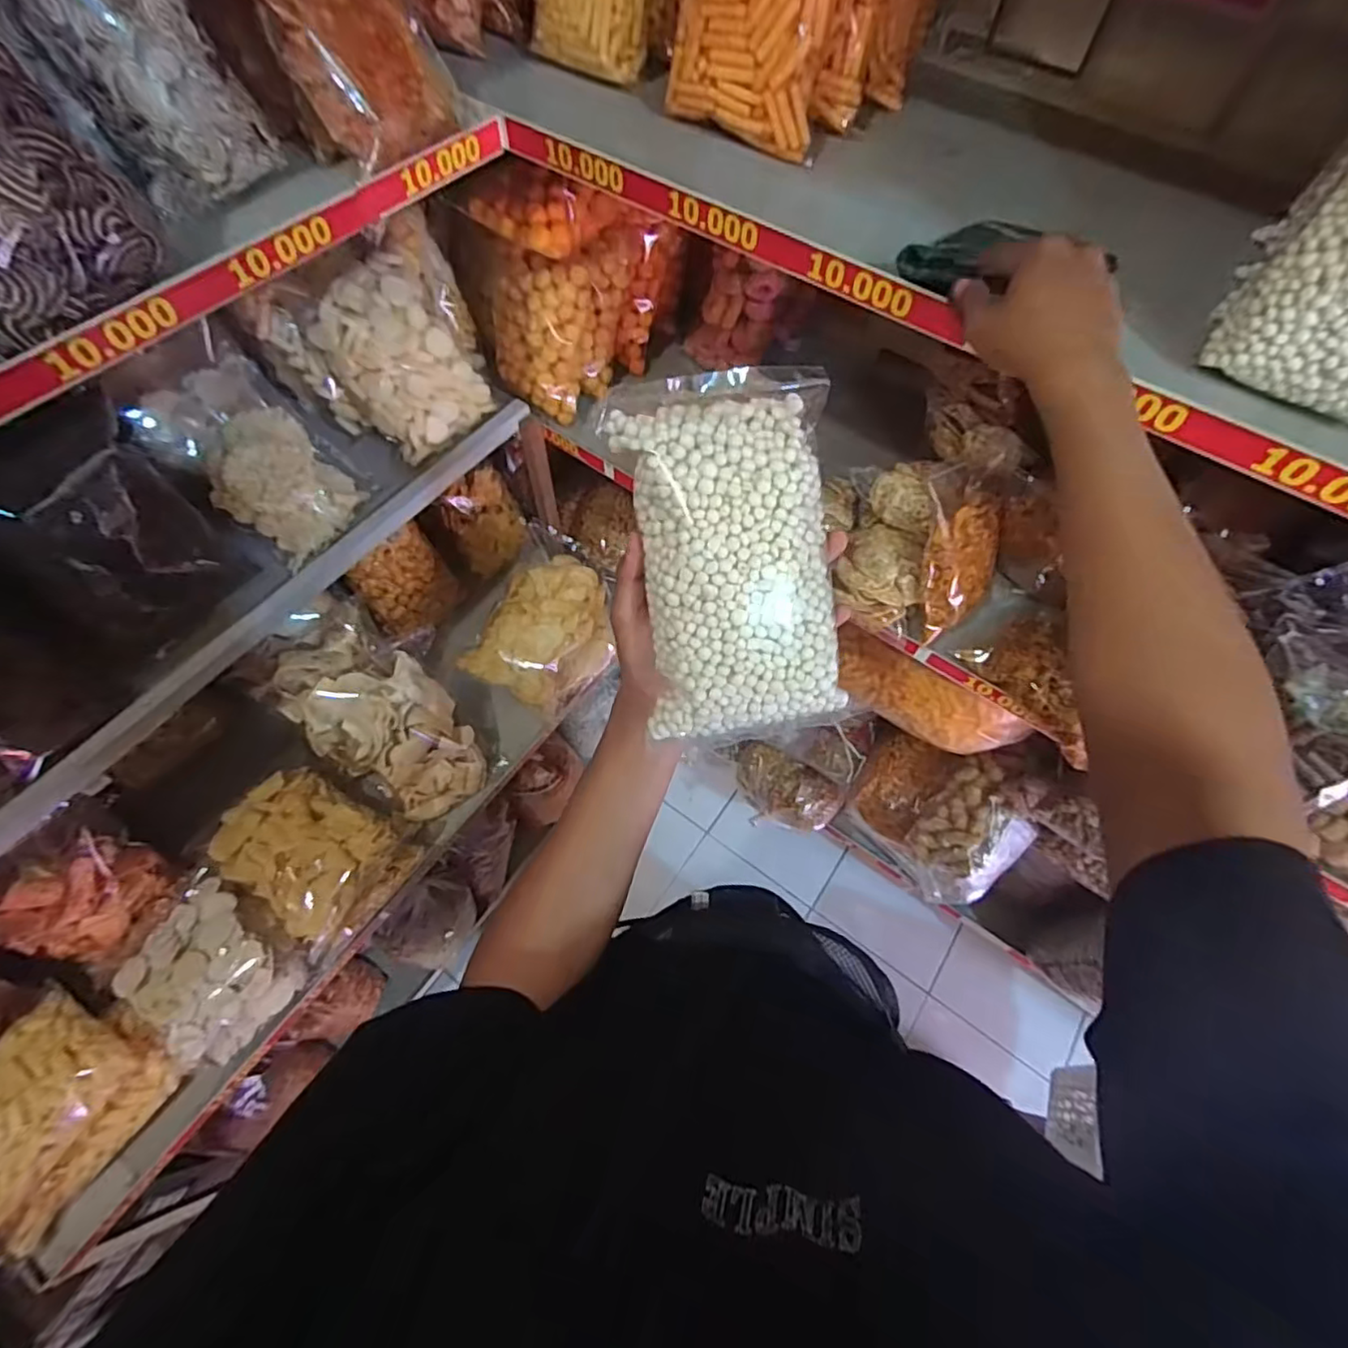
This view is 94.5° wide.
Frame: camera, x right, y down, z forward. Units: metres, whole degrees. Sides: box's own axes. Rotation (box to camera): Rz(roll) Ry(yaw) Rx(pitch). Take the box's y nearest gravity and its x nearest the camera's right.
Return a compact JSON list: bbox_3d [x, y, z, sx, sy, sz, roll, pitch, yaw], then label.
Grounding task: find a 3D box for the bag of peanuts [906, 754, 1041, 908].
[{"bbox_3d":[0.462,0.251,0.980,0.144,0.134,0.191,35,68,15],"label":"bag of peanuts"}]

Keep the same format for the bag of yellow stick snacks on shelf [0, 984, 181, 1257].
[{"bbox_3d":[-0.697,0.491,0.685,0.148,0.101,0.224,28,66,12],"label":"bag of yellow stick snacks on shelf"}]

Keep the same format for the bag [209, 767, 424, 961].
[{"bbox_3d":[-0.482,0.239,0.827,0.203,0.093,0.162,30,67,13],"label":"bag"}]

